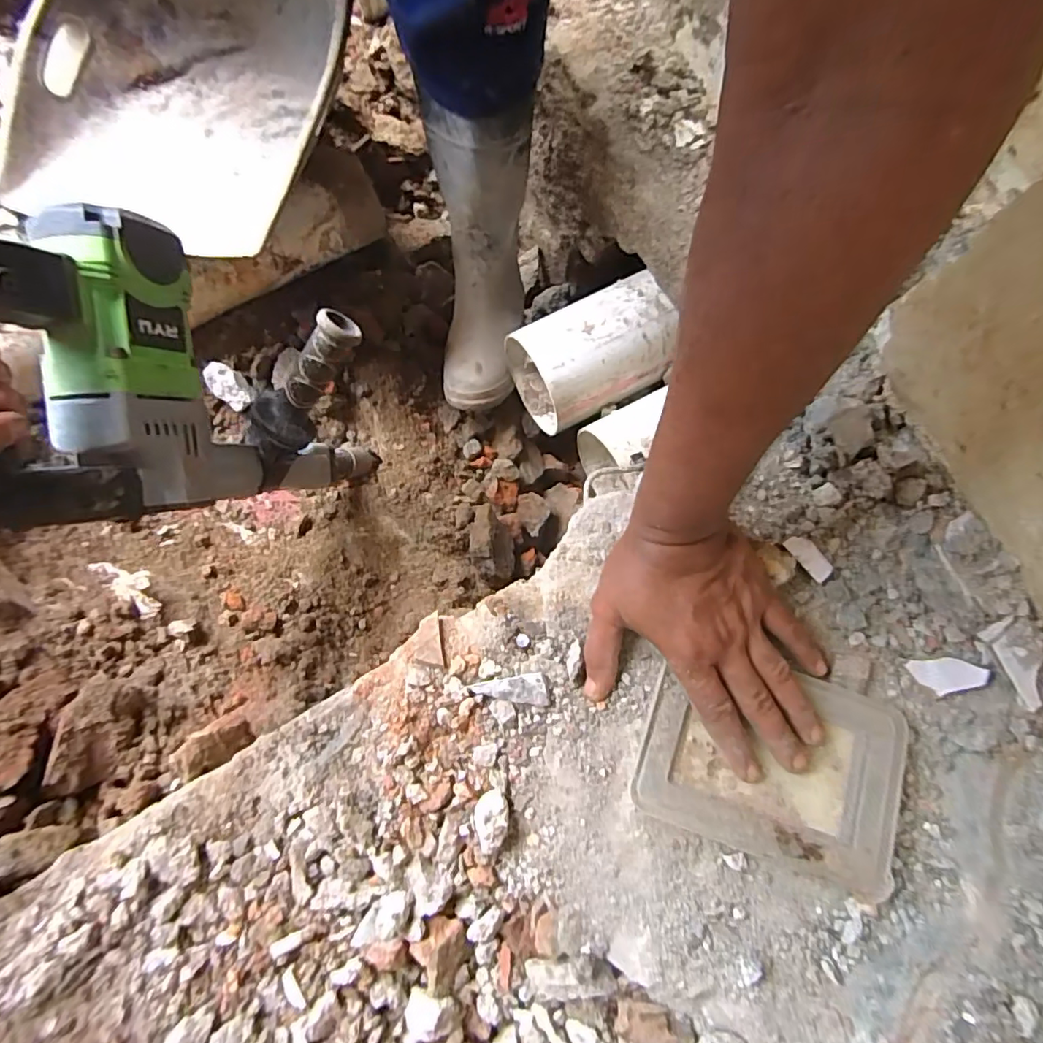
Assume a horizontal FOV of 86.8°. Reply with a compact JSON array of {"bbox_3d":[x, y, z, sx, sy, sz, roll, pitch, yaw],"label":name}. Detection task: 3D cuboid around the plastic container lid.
[{"bbox_3d":[0.156,0.149,0.344,0.156,0.008,0.109,17,74,3],"label":"plastic container lid"}]

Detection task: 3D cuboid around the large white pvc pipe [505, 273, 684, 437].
[{"bbox_3d":[0.091,-0.212,0.728,0.186,0.144,0.140,-25,80,-9],"label":"large white pvc pipe"}]

